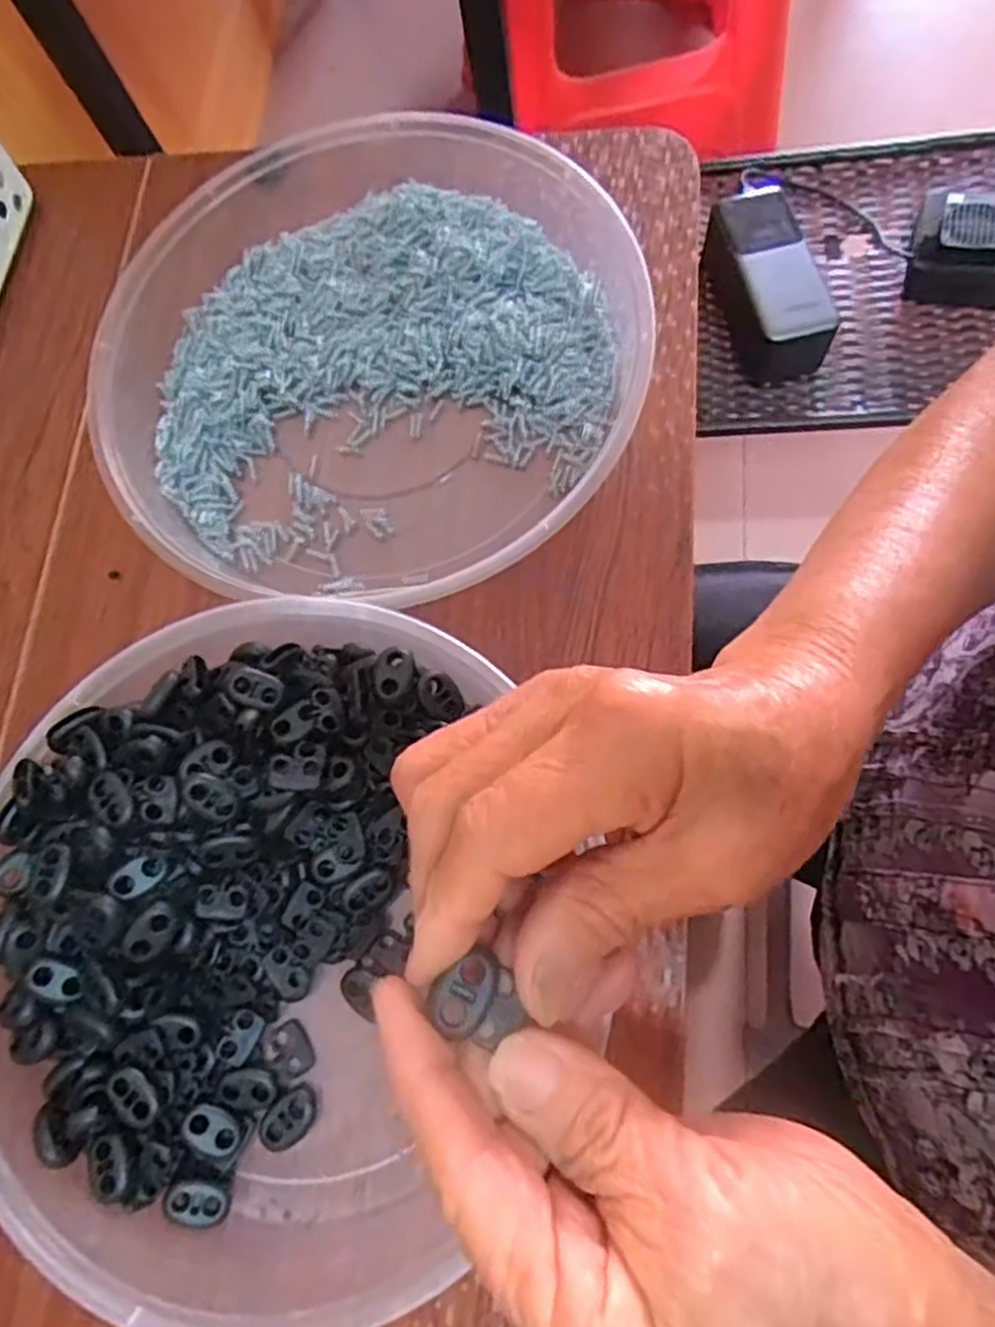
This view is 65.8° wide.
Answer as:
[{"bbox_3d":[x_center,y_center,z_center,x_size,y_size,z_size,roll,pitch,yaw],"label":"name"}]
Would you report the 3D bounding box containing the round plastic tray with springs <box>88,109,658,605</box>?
[{"bbox_3d":[-0.061,-0.136,0.335,0.235,0.049,0.224,-2,74,7],"label":"round plastic tray with springs"}]

